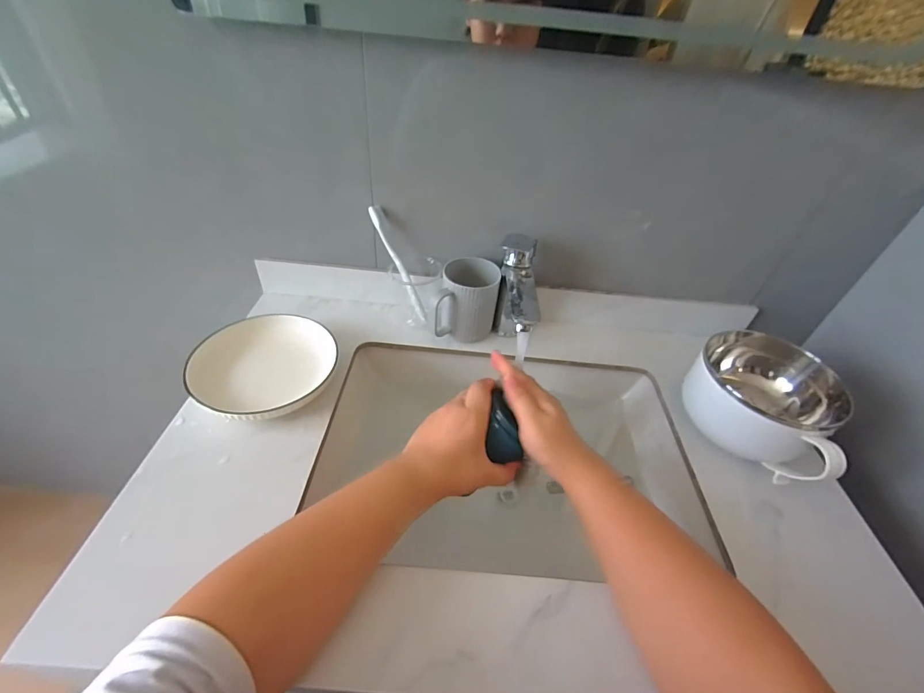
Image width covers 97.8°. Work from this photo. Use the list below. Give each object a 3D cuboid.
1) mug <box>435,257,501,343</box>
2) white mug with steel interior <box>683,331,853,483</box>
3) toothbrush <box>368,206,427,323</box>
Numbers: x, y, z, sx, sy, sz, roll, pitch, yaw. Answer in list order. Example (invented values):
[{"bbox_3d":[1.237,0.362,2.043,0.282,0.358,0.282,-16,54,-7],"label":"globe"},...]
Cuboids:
[{"bbox_3d":[0.009,-0.066,0.593,0.085,0.098,0.091,10,43,4],"label":"mug"},{"bbox_3d":[0.358,0.066,0.488,0.155,0.088,0.146,32,48,24],"label":"white mug with steel interior"},{"bbox_3d":[-0.088,-0.116,0.584,0.014,0.176,0.015,-3,29,44],"label":"toothbrush"}]

